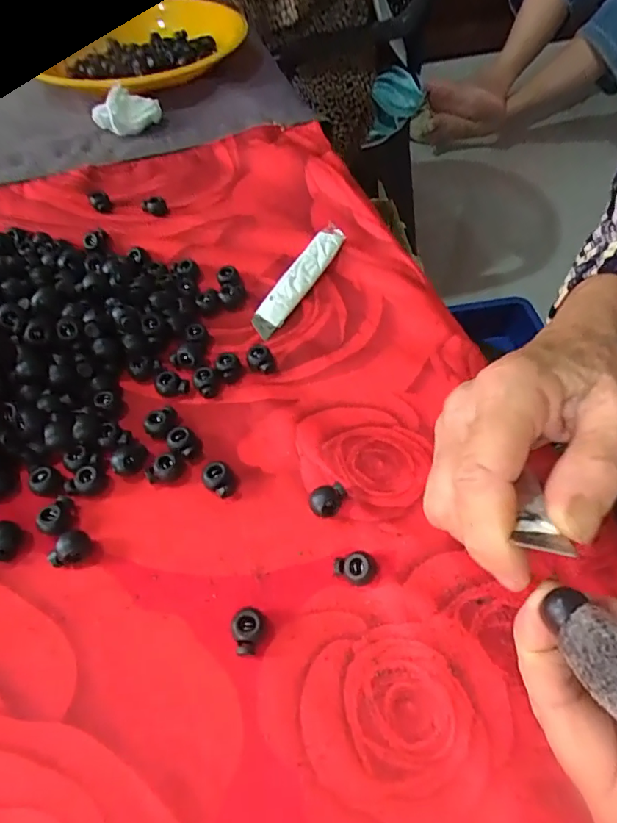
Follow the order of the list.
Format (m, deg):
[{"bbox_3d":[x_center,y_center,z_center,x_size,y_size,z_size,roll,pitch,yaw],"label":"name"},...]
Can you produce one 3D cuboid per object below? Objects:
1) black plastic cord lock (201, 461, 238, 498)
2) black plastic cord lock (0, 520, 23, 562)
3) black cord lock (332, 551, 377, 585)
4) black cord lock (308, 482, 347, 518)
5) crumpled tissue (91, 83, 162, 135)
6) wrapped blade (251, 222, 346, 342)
[{"bbox_3d":[-0.045,0.036,0.258,0.016,0.013,0.018,-21,56,-13],"label":"black plastic cord lock"},{"bbox_3d":[-0.146,0.063,0.242,0.014,0.012,0.016,-30,59,-18],"label":"black plastic cord lock"},{"bbox_3d":[0.023,0.074,0.236,0.020,0.010,0.015,-12,55,-7],"label":"black cord lock"},{"bbox_3d":[0.010,0.046,0.249,0.018,0.013,0.014,-8,54,-4],"label":"black cord lock"},{"bbox_3d":[-0.174,-0.285,0.480,0.063,0.039,0.027,-14,55,-8],"label":"crumpled tissue"},{"bbox_3d":[-0.006,-0.093,0.346,0.021,0.010,0.108,24,58,18],"label":"wrapped blade"}]

